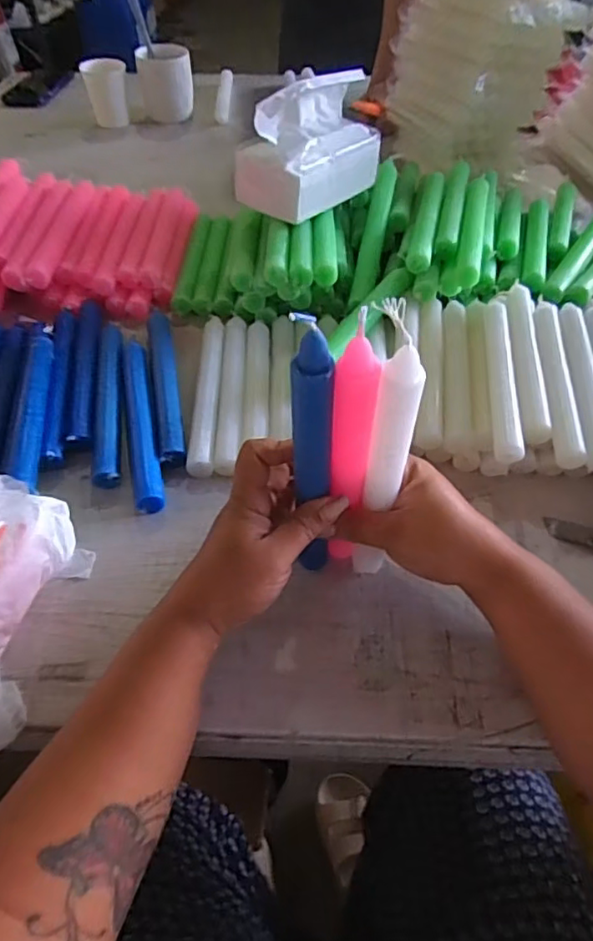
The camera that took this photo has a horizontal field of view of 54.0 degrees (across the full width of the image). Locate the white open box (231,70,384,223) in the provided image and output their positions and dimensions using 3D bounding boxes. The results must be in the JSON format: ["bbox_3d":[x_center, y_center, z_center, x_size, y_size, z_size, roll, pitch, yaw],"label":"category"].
[{"bbox_3d":[0.011,-0.335,0.590,0.089,0.101,0.136,33,58,24],"label":"white open box"}]

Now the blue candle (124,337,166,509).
[{"bbox_3d":[-0.137,-0.051,0.514,0.022,0.015,0.206,-11,52,-8],"label":"blue candle"}]

